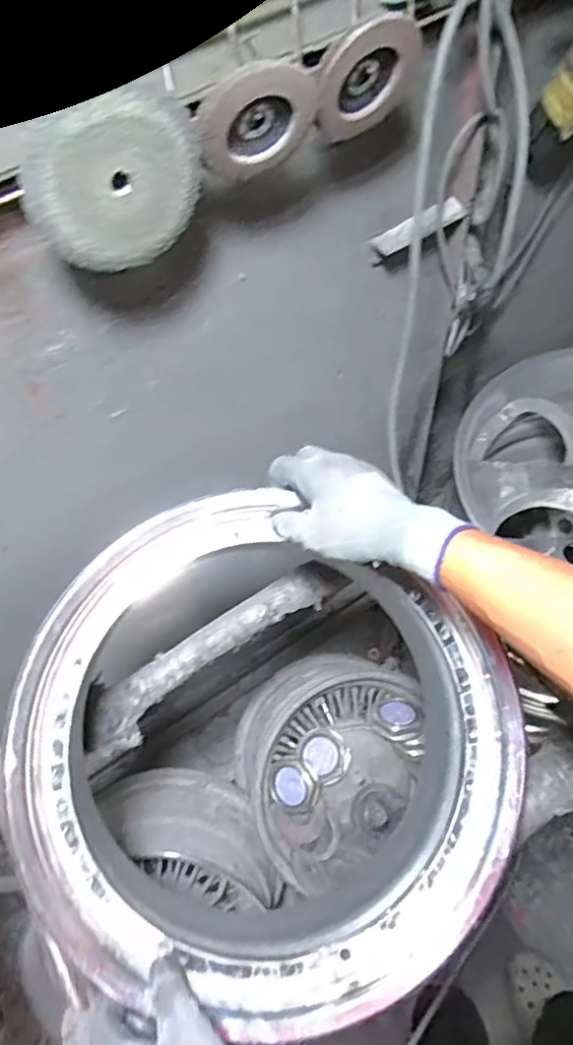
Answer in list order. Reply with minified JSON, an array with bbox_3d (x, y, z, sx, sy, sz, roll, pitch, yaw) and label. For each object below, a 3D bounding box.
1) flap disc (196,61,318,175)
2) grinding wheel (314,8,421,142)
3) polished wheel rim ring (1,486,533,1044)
[{"bbox_3d":[-0.024,-0.309,0.465,0.090,0.086,0.016,-14,73,-46],"label":"flap disc"},{"bbox_3d":[0.062,-0.359,0.495,0.105,0.088,0.024,-32,63,-14],"label":"grinding wheel"},{"bbox_3d":[-0.011,0.188,0.541,0.430,0.109,0.430,2,80,-10],"label":"polished wheel rim ring"}]

